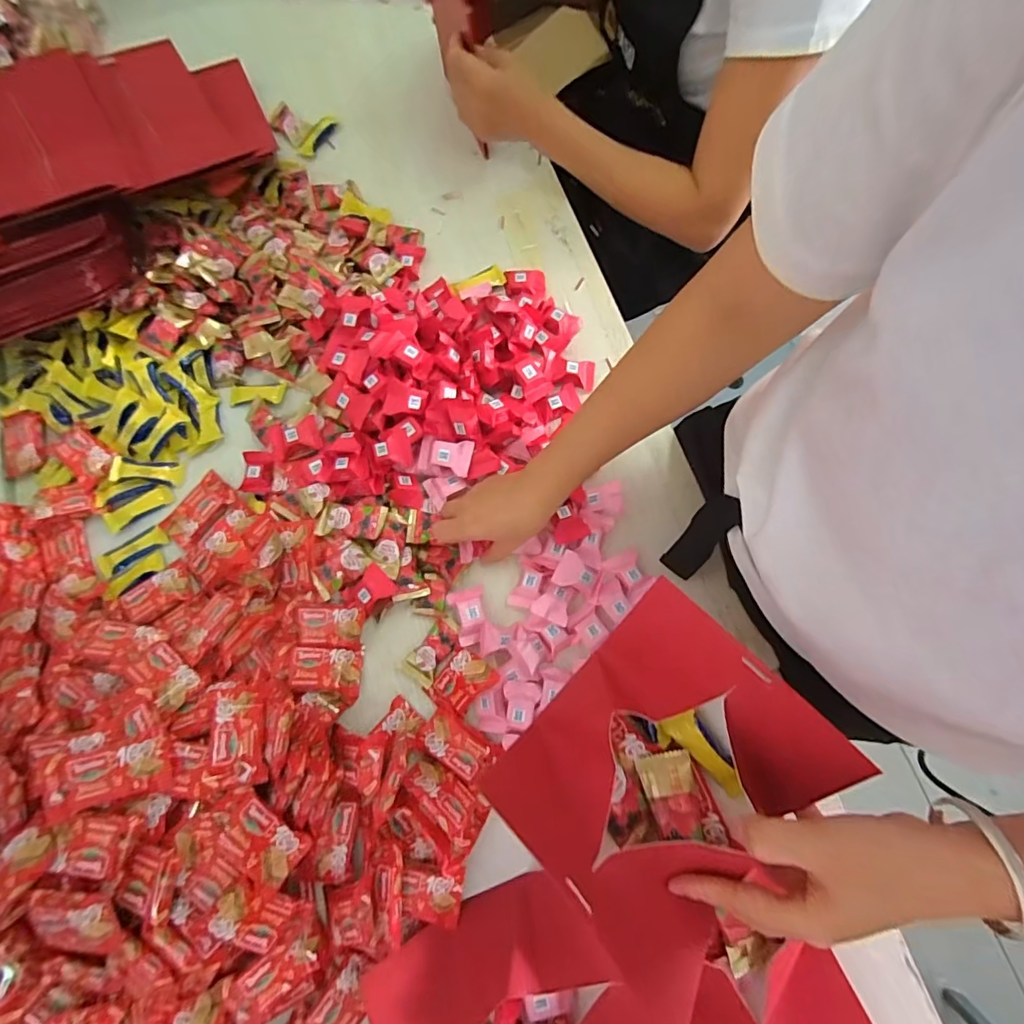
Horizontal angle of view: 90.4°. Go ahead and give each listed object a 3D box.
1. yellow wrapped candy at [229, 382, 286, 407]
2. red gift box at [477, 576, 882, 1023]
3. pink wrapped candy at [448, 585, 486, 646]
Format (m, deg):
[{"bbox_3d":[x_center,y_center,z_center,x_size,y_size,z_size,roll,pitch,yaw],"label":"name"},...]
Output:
[{"bbox_3d":[-0.286,-0.133,0.568,0.062,0.014,0.024,-6,75,1],"label":"yellow wrapped candy"},{"bbox_3d":[0.095,0.164,0.324,0.175,0.069,0.156,-43,78,-12],"label":"red gift box"},{"bbox_3d":[-0.041,0.099,0.488,0.032,0.009,0.052,-13,75,-1],"label":"pink wrapped candy"}]

